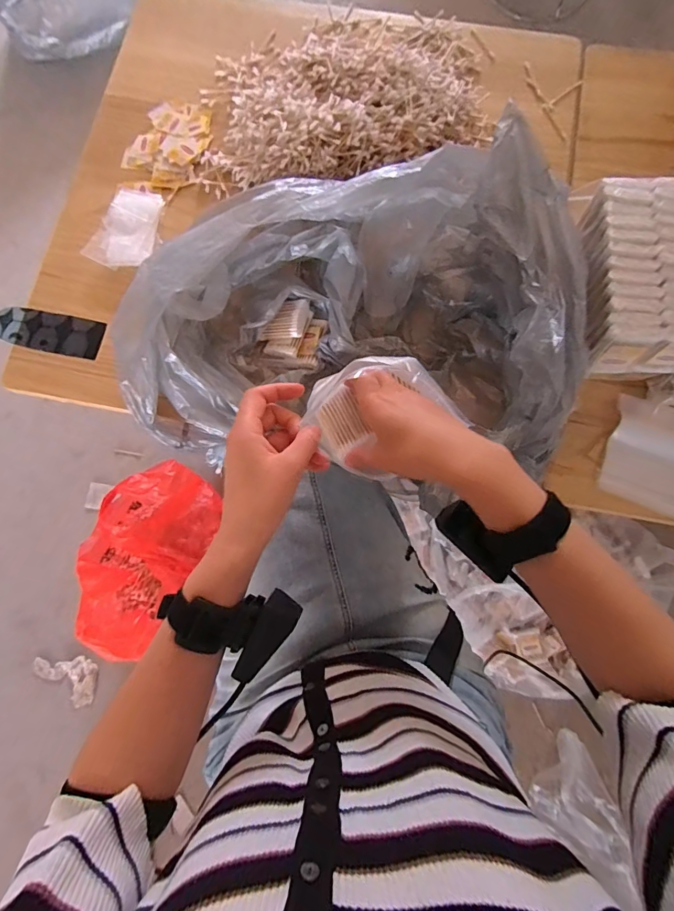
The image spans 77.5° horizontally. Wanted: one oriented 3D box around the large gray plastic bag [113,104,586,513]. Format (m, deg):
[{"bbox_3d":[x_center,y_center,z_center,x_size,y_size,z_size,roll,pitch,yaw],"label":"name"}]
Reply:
[{"bbox_3d":[0.003,-0.146,0.539,0.541,0.197,0.391,-5,79,1],"label":"large gray plastic bag"}]

